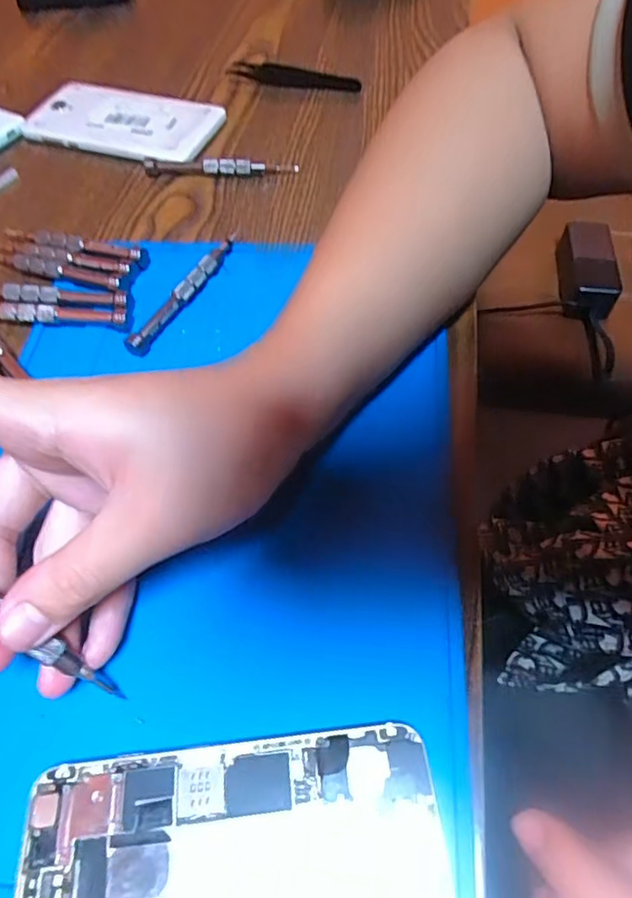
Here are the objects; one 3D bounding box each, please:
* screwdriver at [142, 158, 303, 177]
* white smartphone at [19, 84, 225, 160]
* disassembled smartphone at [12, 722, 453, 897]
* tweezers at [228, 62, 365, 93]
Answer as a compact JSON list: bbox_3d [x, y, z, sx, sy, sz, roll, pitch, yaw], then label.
[{"bbox_3d":[-0.066,-0.193,0.381,0.105,0.011,0.009,1,59,4],"label":"screwdriver"},{"bbox_3d":[-0.145,-0.246,0.416,0.150,0.014,0.071,17,59,13],"label":"white smartphone"},{"bbox_3d":[-0.028,0.133,0.180,0.134,0.010,0.064,-7,59,0],"label":"disassembled smartphone"},{"bbox_3d":[-0.017,-0.294,0.439,0.105,0.013,0.016,18,60,14],"label":"tweezers"}]

